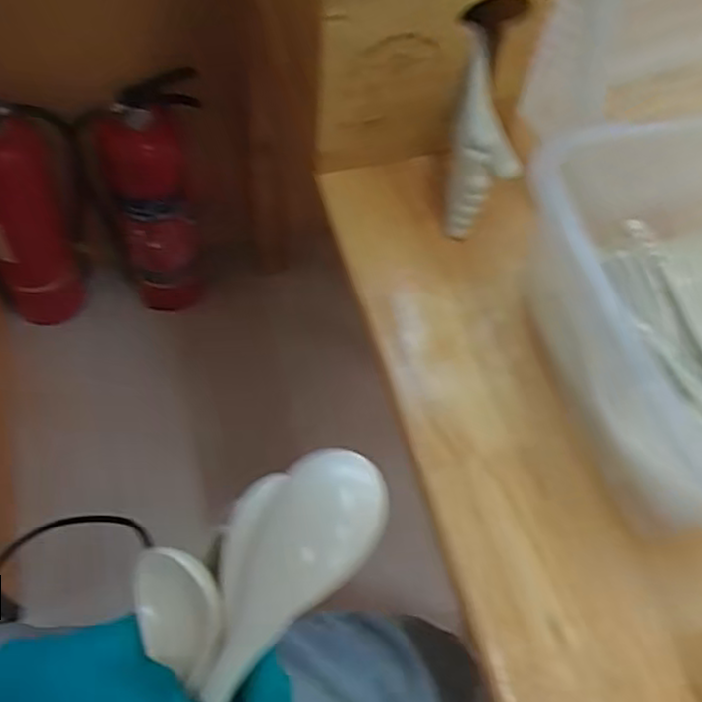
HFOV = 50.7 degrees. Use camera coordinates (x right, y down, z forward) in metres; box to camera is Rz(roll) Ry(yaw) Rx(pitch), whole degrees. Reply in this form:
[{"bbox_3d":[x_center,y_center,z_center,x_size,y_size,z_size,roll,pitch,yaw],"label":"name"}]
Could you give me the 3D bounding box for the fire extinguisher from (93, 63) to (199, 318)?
[{"bbox_3d":[-0.312,-0.251,1.206,0.155,0.436,0.150,3,58,-3],"label":"fire extinguisher"}]

